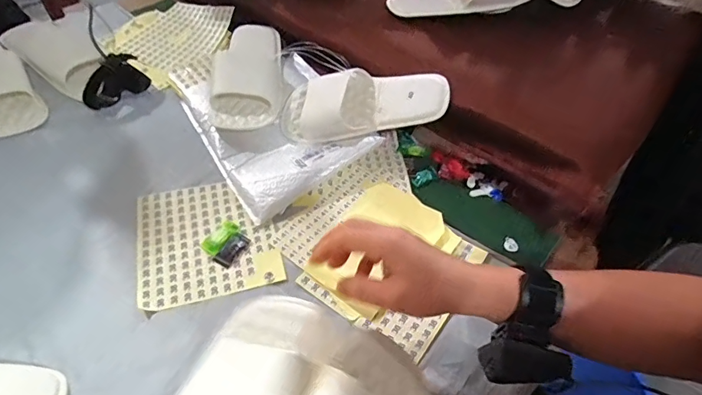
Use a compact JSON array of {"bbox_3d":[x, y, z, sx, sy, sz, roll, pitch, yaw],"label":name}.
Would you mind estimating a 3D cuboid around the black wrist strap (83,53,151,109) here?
[{"bbox_3d":[-0.368,-0.179,0.686,0.047,0.047,0.100,39,58,24],"label":"black wrist strap"}]

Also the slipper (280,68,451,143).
[{"bbox_3d":[0.013,-0.131,0.605,0.234,0.064,0.091,-4,49,13],"label":"slipper"}]

